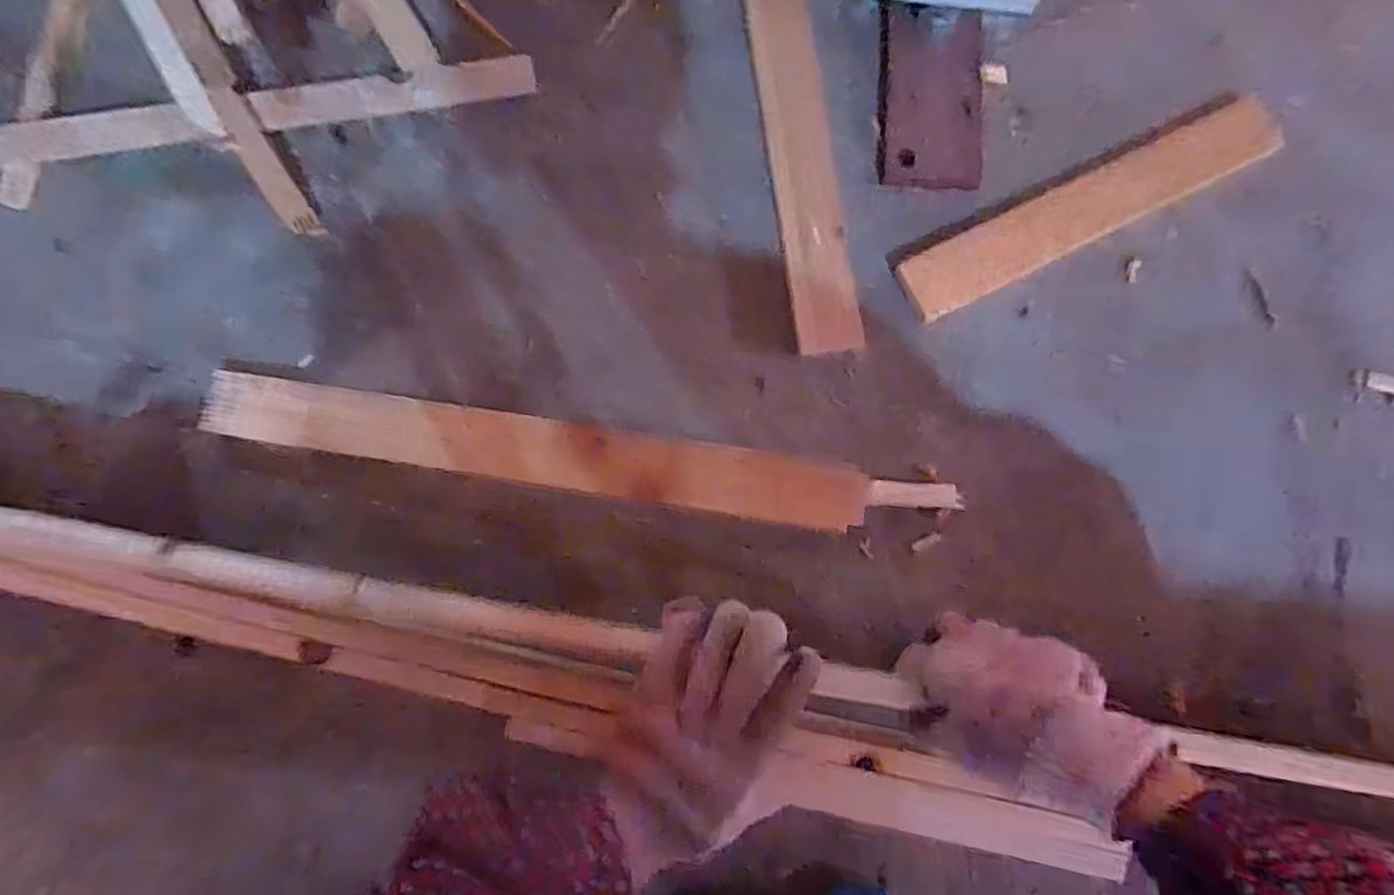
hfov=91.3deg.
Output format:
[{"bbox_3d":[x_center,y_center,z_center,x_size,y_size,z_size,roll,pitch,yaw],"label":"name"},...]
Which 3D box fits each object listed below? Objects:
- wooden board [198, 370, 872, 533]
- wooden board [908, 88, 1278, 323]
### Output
[{"bbox_3d":[-0.119,0.003,0.504,0.481,0.028,0.050,9,83,2],"label":"wooden board"},{"bbox_3d":[0.297,-0.185,0.525,0.310,0.021,0.056,-27,84,-2],"label":"wooden board"}]

